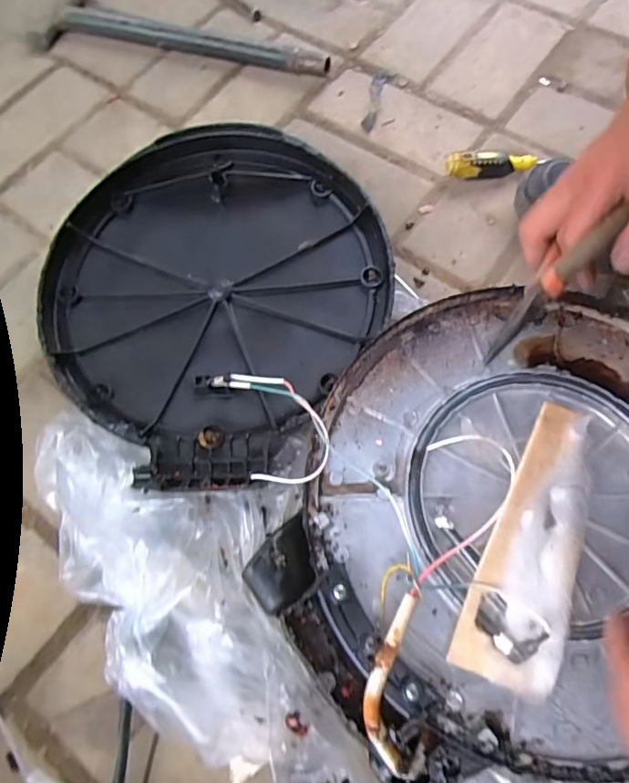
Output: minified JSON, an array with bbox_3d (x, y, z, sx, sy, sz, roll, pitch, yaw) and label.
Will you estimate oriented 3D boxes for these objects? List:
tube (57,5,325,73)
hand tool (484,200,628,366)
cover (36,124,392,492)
[{"bbox_3d":[-0.149,-0.424,0.631,0.343,0.031,0.027,17,69,10],"label":"tube"},{"bbox_3d":[0.158,-0.070,0.352,0.019,0.023,0.125,45,98,18],"label":"hand tool"},{"bbox_3d":[-0.098,-0.098,0.474,0.299,0.053,0.321,-1,67,2],"label":"cover"}]

